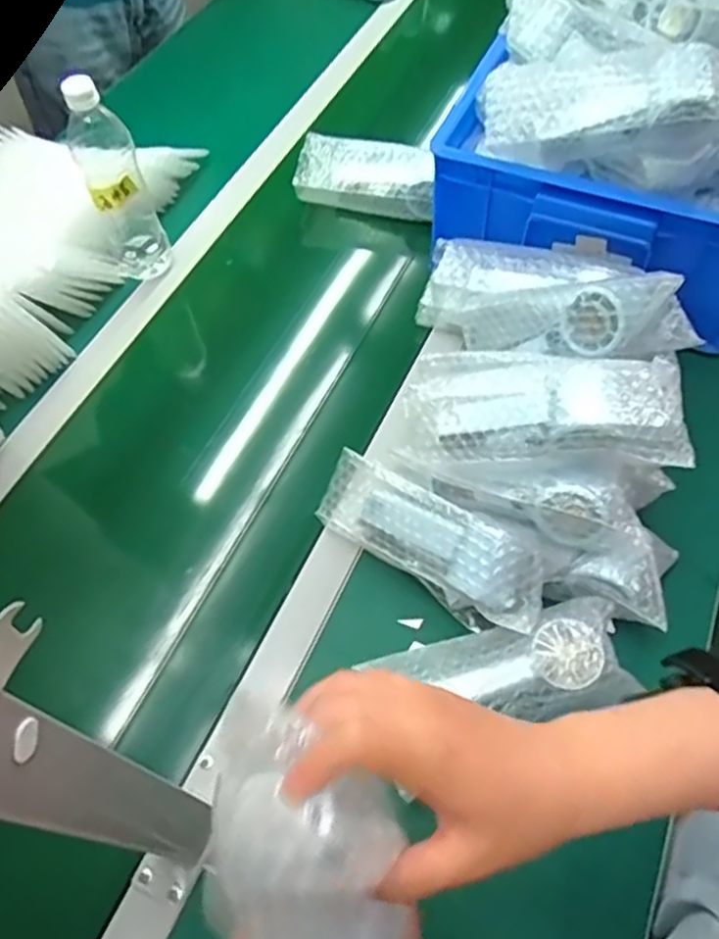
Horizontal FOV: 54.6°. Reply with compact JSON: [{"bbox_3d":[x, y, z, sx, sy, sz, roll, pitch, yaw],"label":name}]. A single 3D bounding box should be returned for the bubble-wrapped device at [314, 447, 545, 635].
[{"bbox_3d":[0.058,0.054,0.575,0.209,0.059,0.061,32,65,20],"label":"bubble-wrapped device"}]

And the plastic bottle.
[{"bbox_3d":[-0.262,-0.307,0.754,0.061,0.223,0.059,-17,59,-8],"label":"plastic bottle"}]

